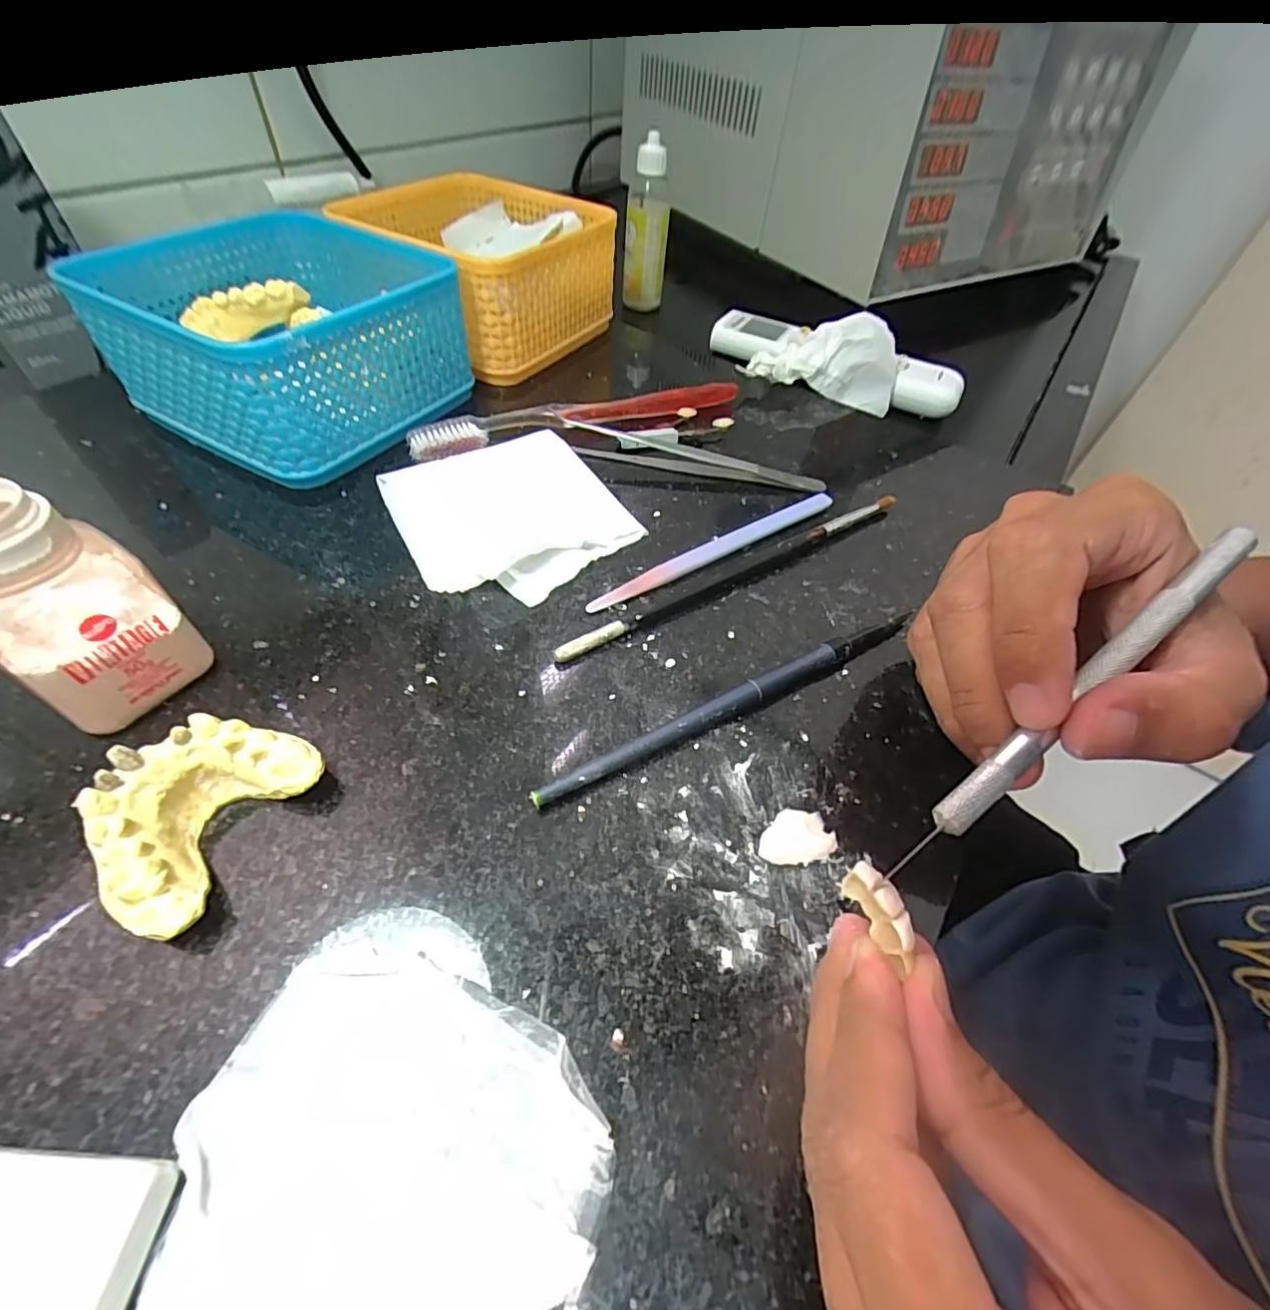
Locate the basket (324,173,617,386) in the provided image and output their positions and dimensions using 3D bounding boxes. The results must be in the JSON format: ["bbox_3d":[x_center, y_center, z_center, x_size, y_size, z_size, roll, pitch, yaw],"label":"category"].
[{"bbox_3d":[-0.096,-0.243,0.355,0.137,0.065,0.132,30,54,17],"label":"basket"}]

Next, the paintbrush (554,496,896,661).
[{"bbox_3d":[0.049,-0.037,0.241,0.187,0.008,0.006,-25,58,-24],"label":"paintbrush"}]

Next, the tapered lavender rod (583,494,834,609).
[{"bbox_3d":[0.039,-0.049,0.251,0.139,0.004,0.010,-26,58,-25],"label":"tapered lavender rod"}]

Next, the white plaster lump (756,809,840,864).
[{"bbox_3d":[0.049,0.055,0.171,0.024,0.004,0.016,-10,53,-14],"label":"white plaster lump"}]

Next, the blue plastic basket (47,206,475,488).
[{"bbox_3d":[-0.172,-0.158,0.280,0.135,0.064,0.139,28,53,16],"label":"blue plastic basket"}]

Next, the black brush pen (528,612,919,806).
[{"bbox_3d":[0.039,0.016,0.198,0.159,0.009,0.009,-22,57,-22],"label":"black brush pen"}]

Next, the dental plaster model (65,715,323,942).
[{"bbox_3d":[-0.118,0.041,0.151,0.037,0.027,0.054,22,52,11],"label":"dental plaster model"}]

